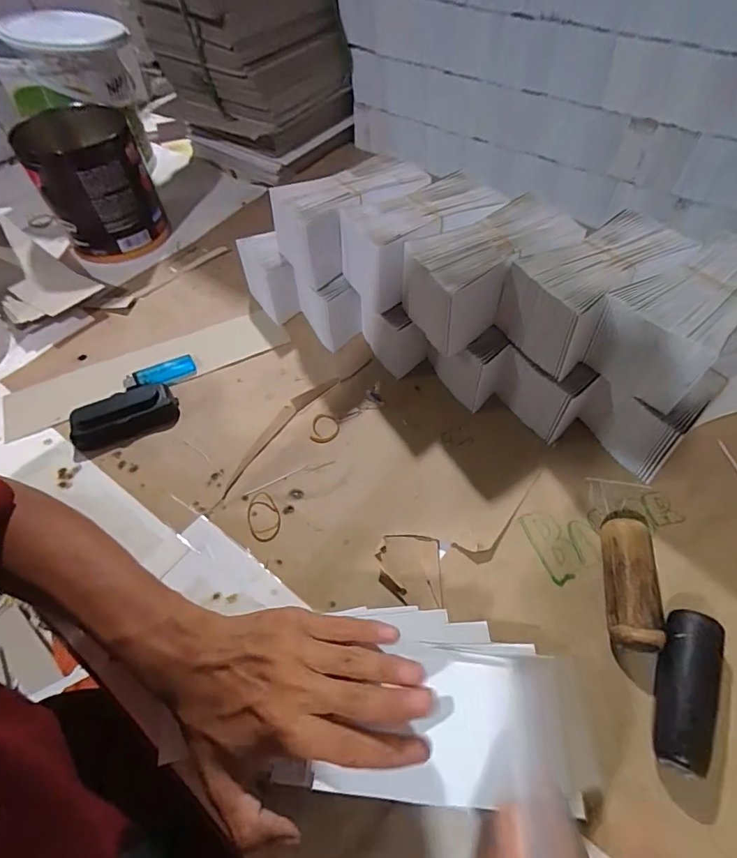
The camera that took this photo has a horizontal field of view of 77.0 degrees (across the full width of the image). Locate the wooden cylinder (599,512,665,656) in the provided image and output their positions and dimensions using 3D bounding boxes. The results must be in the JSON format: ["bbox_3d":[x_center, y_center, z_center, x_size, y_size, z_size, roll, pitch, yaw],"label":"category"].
[{"bbox_3d":[0.212,0.122,0.382,0.037,0.032,0.108,9,54,8],"label":"wooden cylinder"}]

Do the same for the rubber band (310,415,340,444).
[{"bbox_3d":[-0.047,0.000,0.505,0.029,0.005,0.038,4,53,5],"label":"rubber band"}]

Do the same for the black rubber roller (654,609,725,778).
[{"bbox_3d":[0.227,0.185,0.336,0.038,0.028,0.106,24,57,18],"label":"black rubber roller"}]

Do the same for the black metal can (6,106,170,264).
[{"bbox_3d":[-0.385,-0.343,0.666,0.139,0.164,0.140,-24,56,-15],"label":"black metal can"}]

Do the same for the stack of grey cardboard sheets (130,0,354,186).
[{"bbox_3d":[-0.202,-0.643,0.726,0.273,0.377,0.273,-37,60,-23],"label":"stack of grey cardboard sheets"}]

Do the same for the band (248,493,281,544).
[{"bbox_3d":[-0.100,0.084,0.441,0.030,0.004,0.052,-18,54,-12],"label":"band"}]

